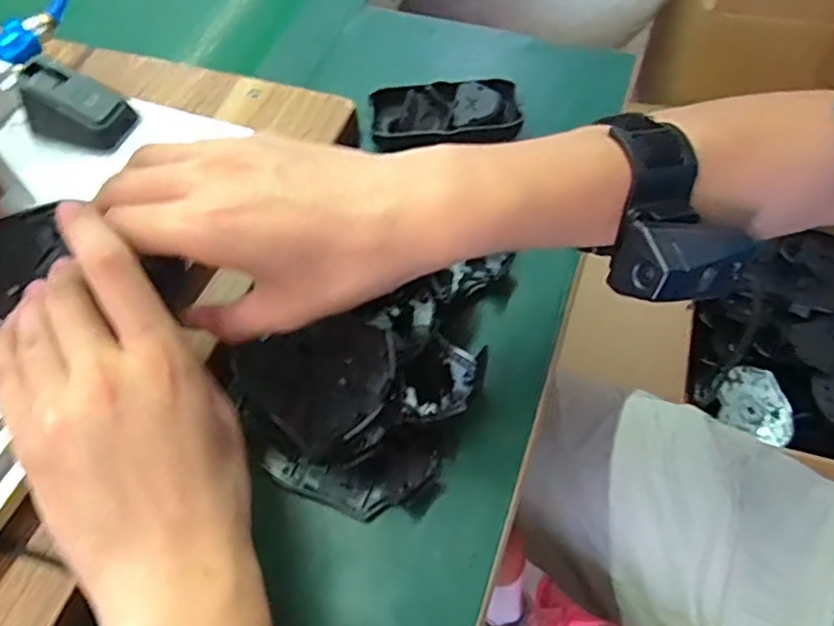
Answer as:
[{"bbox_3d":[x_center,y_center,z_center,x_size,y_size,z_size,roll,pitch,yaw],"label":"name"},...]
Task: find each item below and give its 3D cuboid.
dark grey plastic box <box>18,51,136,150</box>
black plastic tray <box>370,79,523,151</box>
[{"bbox_3d":[-0.221,-0.133,0.417,0.060,0.049,0.037,14,59,11],"label":"dark grey plastic box"},{"bbox_3d":[0.021,-0.143,0.468,0.105,0.028,0.053,-5,57,-1],"label":"black plastic tray"}]

